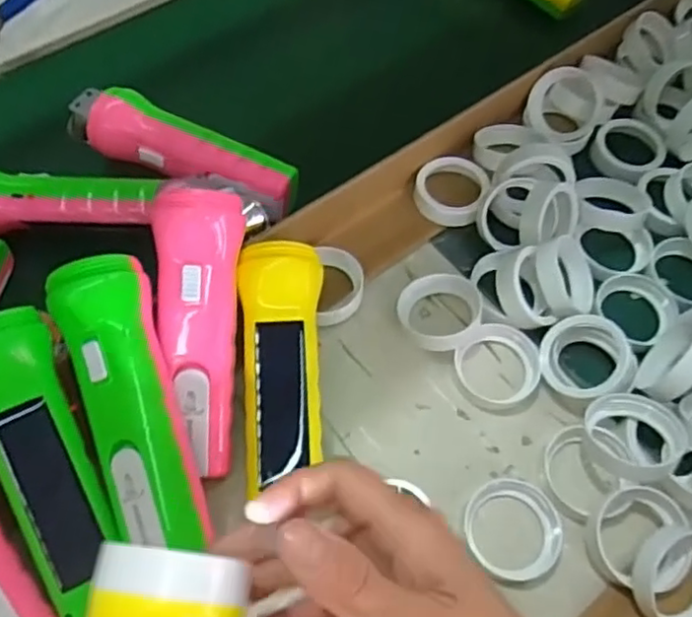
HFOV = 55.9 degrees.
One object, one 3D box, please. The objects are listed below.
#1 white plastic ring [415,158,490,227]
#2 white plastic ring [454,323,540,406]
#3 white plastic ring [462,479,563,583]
[{"bbox_3d":[0.076,-0.086,0.472,0.050,0.018,0.052,0,60,0],"label":"white plastic ring"},{"bbox_3d":[0.095,0.034,0.409,0.052,0.020,0.047,0,60,0],"label":"white plastic ring"},{"bbox_3d":[0.094,0.124,0.368,0.053,0.010,0.051,0,60,0],"label":"white plastic ring"}]

